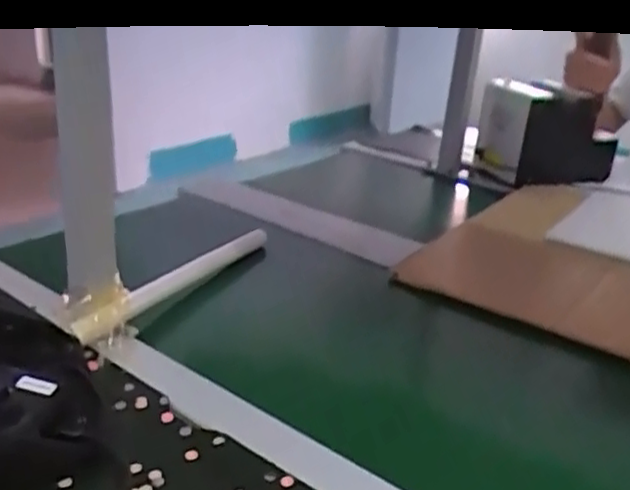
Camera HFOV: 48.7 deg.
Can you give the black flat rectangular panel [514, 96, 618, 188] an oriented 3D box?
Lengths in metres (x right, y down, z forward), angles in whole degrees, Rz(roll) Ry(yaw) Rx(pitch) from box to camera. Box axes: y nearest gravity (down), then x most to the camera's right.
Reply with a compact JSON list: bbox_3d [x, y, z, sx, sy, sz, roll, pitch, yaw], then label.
[{"bbox_3d":[0.398,-0.157,1.063,0.182,0.143,0.023,-6,41,-13],"label":"black flat rectangular panel"}]

